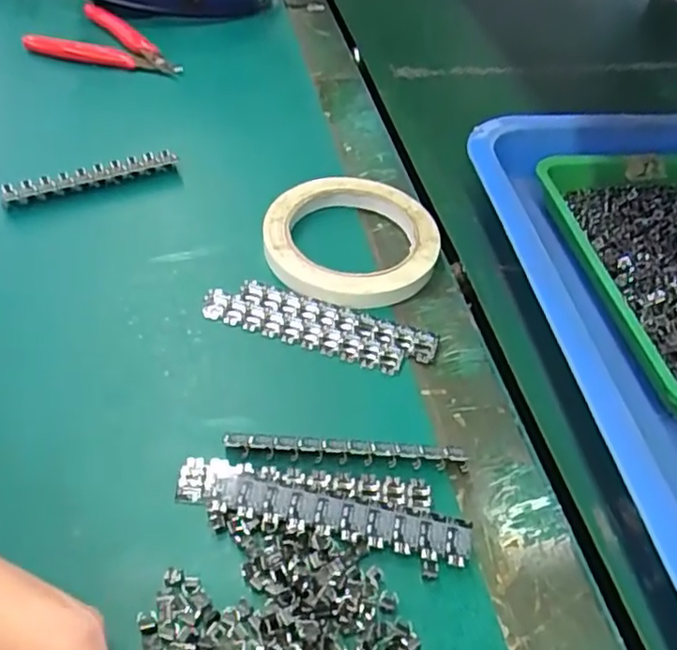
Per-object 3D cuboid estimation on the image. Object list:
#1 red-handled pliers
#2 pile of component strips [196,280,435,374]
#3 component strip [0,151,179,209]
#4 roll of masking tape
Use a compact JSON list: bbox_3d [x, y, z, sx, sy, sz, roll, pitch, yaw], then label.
[{"bbox_3d":[-0.183,-0.227,0.530,0.115,0.018,0.076,22,49,15],"label":"red-handled pliers"},{"bbox_3d":[-0.010,0.000,0.351,0.121,0.006,0.033,17,48,10],"label":"pile of component strips"},{"bbox_3d":[-0.156,-0.095,0.419,0.109,0.014,0.012,-19,52,-21],"label":"component strip"},{"bbox_3d":[0.007,-0.051,0.392,0.100,0.017,0.101,3,47,-3],"label":"roll of masking tape"}]

